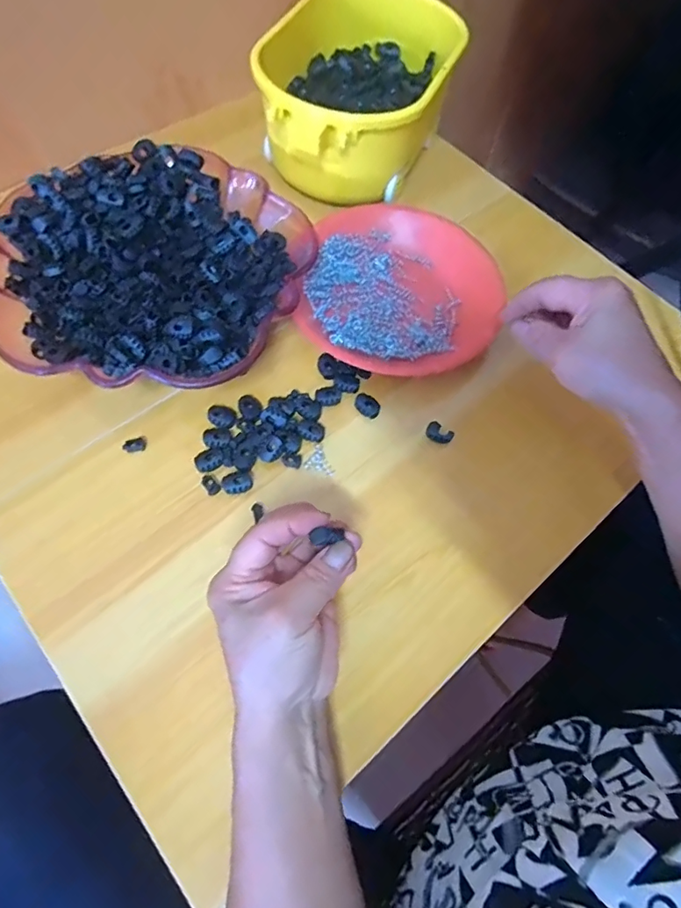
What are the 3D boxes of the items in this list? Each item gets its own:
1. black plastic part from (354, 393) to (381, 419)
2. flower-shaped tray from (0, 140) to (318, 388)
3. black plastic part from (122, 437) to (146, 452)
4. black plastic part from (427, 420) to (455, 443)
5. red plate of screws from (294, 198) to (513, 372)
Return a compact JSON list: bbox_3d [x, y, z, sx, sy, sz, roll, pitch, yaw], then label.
[{"bbox_3d":[0.022,-0.040,0.418,0.023,0.007,0.017,41,69,15],"label":"black plastic part"},{"bbox_3d":[-0.152,-0.152,0.422,0.235,0.054,0.240,14,65,3],"label":"flower-shaped tray"},{"bbox_3d":[-0.158,-0.006,0.389,0.016,0.005,0.010,-20,68,-13],"label":"black plastic part"},{"bbox_3d":[0.080,-0.016,0.411,0.022,0.007,0.015,33,67,12],"label":"black plastic part"},{"bbox_3d":[0.056,-0.148,0.458,0.173,0.028,0.188,1,65,-3],"label":"red plate of screws"}]

